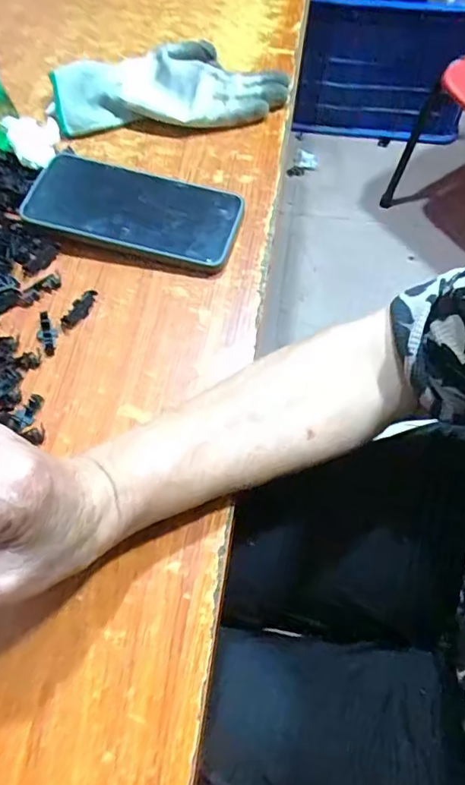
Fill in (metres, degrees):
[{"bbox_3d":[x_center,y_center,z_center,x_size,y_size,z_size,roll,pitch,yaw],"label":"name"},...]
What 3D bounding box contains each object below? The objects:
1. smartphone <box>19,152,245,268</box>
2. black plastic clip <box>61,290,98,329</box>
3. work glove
[{"bbox_3d":[-0.075,-0.147,0.429,0.158,0.010,0.077,17,63,3],"label":"smartphone"},{"bbox_3d":[-0.110,-0.061,0.395,0.011,0.010,0.035,32,69,18],"label":"black plastic clip"},{"bbox_3d":[-0.056,-0.279,0.497,0.203,0.029,0.099,-11,63,-3],"label":"work glove"}]

